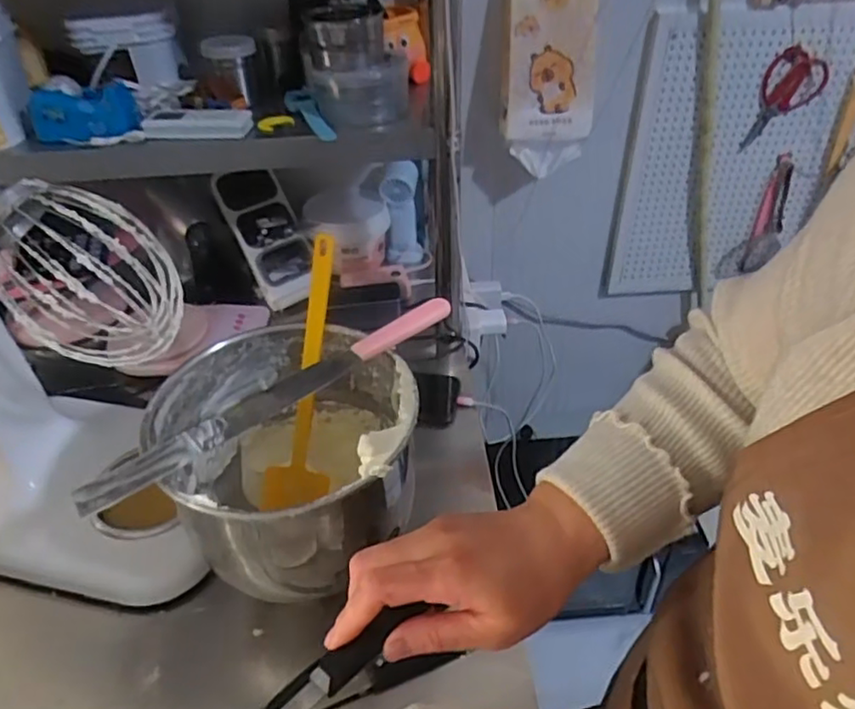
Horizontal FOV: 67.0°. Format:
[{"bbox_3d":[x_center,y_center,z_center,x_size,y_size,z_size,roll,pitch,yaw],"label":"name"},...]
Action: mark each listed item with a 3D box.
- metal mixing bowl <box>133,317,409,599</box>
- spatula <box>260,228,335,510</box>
[{"bbox_3d":[-0.122,0.120,0.615,0.220,0.207,0.219,-1,39,1],"label":"metal mixing bowl"},{"bbox_3d":[-0.117,0.019,0.628,0.064,0.267,0.025,8,4,13],"label":"spatula"}]

